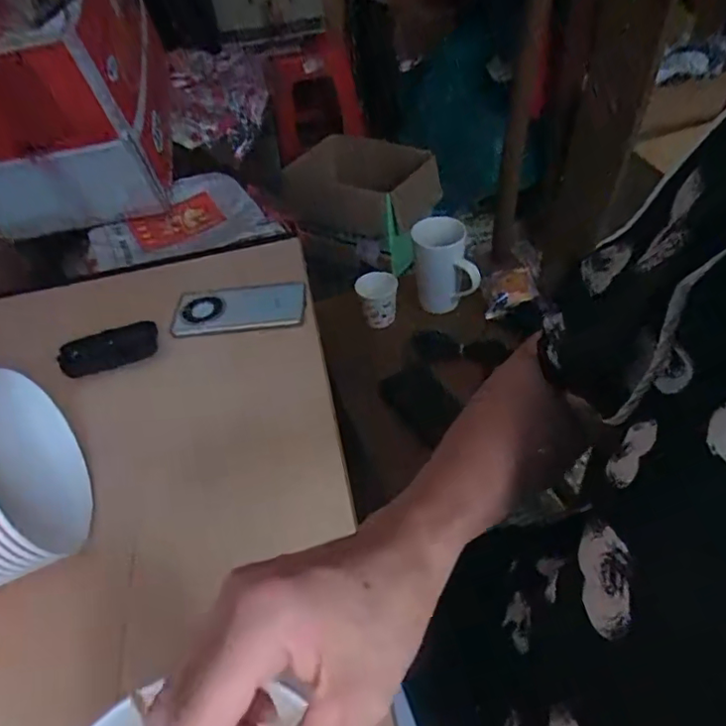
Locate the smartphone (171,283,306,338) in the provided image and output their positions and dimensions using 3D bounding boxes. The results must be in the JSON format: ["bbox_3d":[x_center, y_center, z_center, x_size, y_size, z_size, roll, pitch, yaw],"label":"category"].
[{"bbox_3d":[-0.157,-0.072,0.717,0.165,0.017,0.078,-7,46,-5],"label":"smartphone"}]

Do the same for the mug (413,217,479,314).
[{"bbox_3d":[0.131,-0.166,0.940,0.092,0.115,0.077,-12,45,-4],"label":"mug"}]

